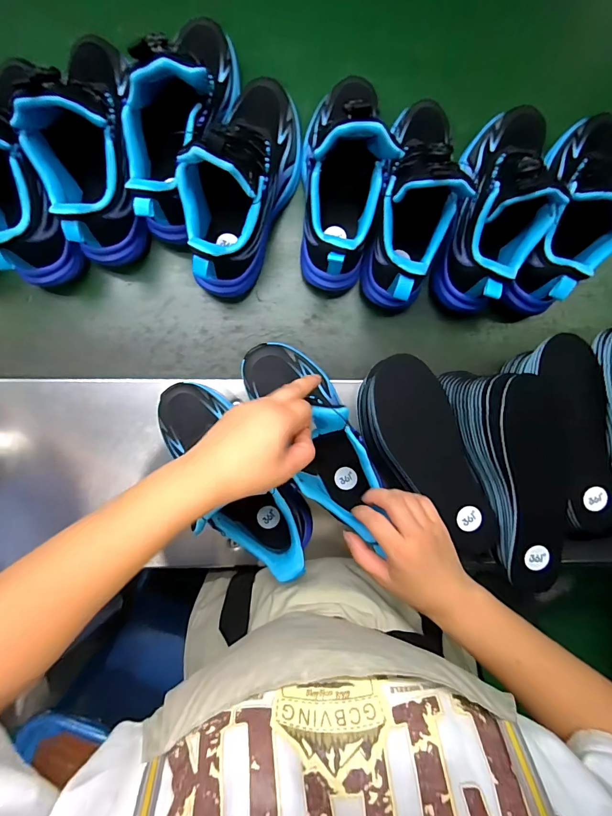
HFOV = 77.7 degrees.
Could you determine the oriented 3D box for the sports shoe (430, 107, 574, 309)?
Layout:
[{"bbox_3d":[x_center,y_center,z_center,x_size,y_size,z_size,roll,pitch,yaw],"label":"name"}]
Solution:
[{"bbox_3d":[0.220,-0.230,0.432,0.095,0.136,0.227,13,92,-2],"label":"sports shoe"}]

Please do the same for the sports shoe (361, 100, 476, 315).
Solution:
[{"bbox_3d":[0.125,-0.233,0.420,0.090,0.141,0.234,8,93,-2],"label":"sports shoe"}]

